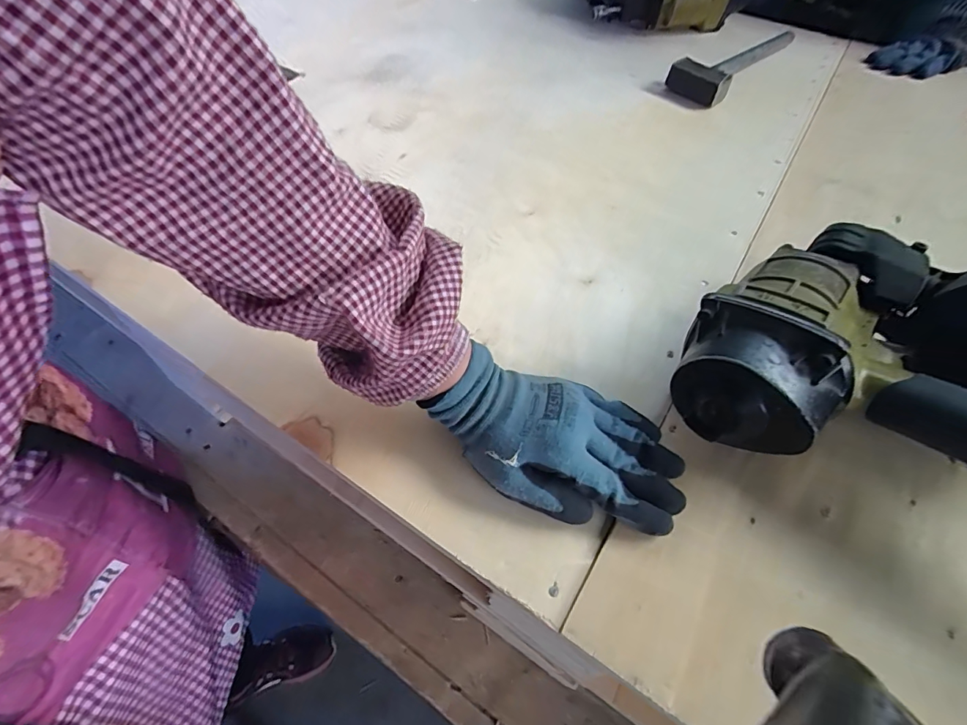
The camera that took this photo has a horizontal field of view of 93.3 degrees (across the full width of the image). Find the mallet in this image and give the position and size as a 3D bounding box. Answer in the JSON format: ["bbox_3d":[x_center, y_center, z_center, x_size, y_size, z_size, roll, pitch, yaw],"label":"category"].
[{"bbox_3d":[0.407,-0.496,0.747,0.090,0.037,0.327,36,59,21],"label":"mallet"}]

